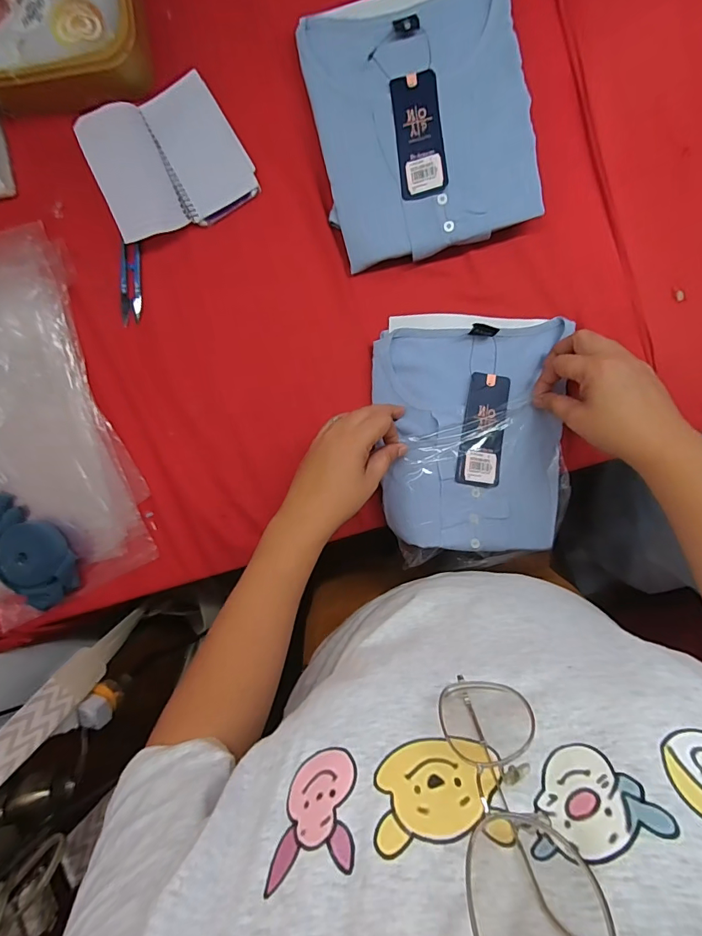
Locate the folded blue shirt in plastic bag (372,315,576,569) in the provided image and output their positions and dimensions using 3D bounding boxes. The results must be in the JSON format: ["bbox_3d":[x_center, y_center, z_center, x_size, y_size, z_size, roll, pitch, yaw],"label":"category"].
[{"bbox_3d":[0.138,-0.034,0.472,0.209,0.049,0.273,-6,98,3],"label":"folded blue shirt in plastic bag"}]

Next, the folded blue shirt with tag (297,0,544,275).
[{"bbox_3d":[0.072,-0.355,0.446,0.209,0.038,0.247,-10,97,4],"label":"folded blue shirt with tag"}]

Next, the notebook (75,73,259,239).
[{"bbox_3d":[-0.198,-0.337,0.466,0.154,0.025,0.139,-20,97,5],"label":"notebook"}]

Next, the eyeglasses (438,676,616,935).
[{"bbox_3d":[0.069,0.140,0.178,0.052,0.124,0.033,-10,97,4],"label":"eyeglasses"}]

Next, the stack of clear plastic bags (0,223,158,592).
[{"bbox_3d":[-0.416,-0.047,0.502,0.275,0.044,0.427,-13,97,4],"label":"stack of clear plastic bags"}]

